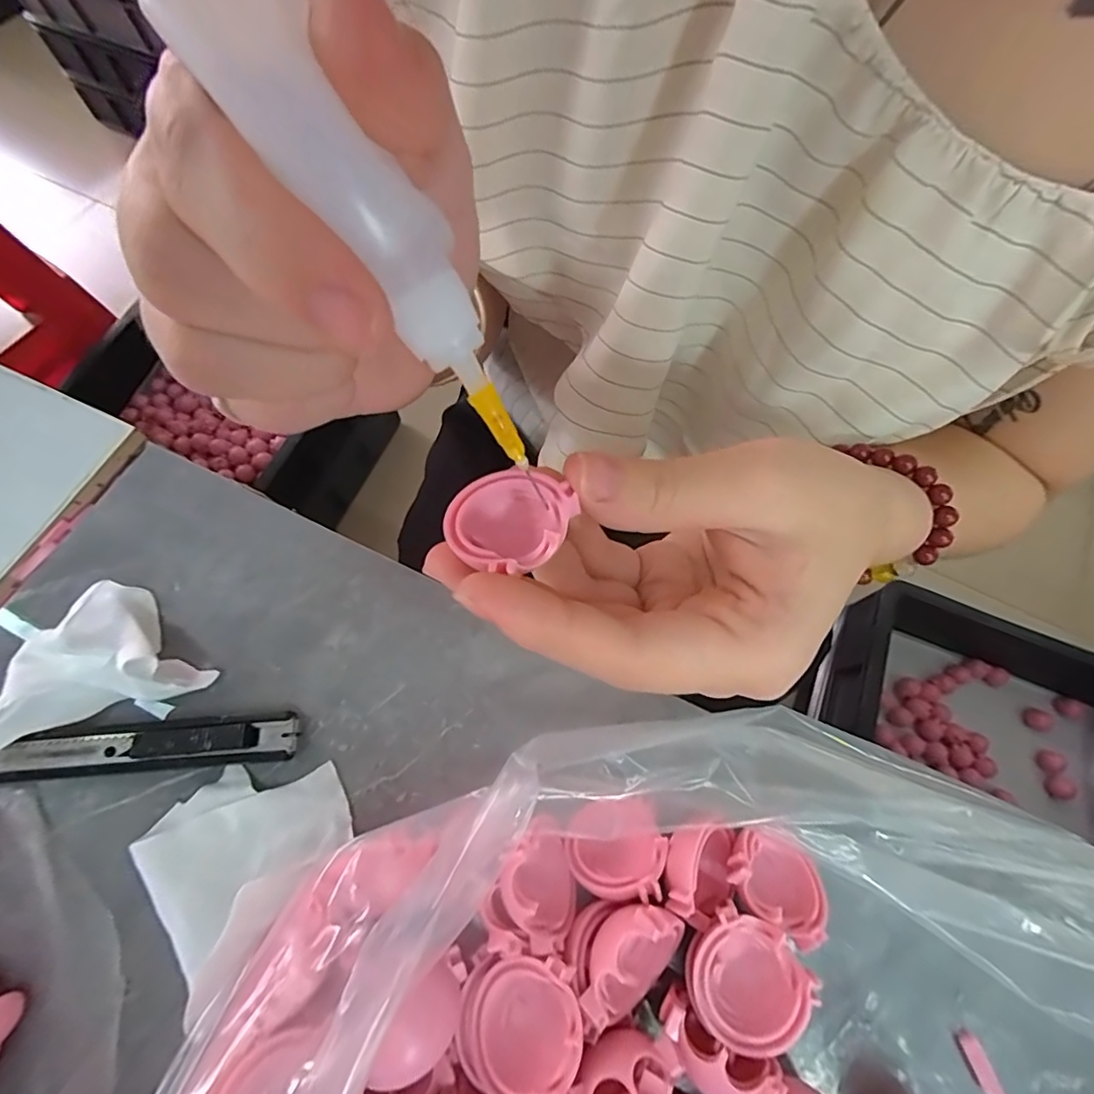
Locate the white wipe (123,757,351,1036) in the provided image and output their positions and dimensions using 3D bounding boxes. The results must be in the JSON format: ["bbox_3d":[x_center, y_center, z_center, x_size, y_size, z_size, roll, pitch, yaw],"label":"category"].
[{"bbox_3d":[-0.093,0.091,0.164,0.048,0.007,0.059,38,71,14],"label":"white wipe"}]

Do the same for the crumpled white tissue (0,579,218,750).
[{"bbox_3d":[-0.150,0.035,0.174,0.066,0.027,0.045,-17,68,-8],"label":"crumpled white tissue"}]

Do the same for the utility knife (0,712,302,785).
[{"bbox_3d":[-0.148,0.065,0.170,0.135,0.010,0.014,-3,67,-2],"label":"utility knife"}]

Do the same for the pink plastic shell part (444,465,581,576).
[{"bbox_3d":[-0.009,-0.006,0.132,0.030,0.011,0.028,1,59,-1],"label":"pink plastic shell part"}]

